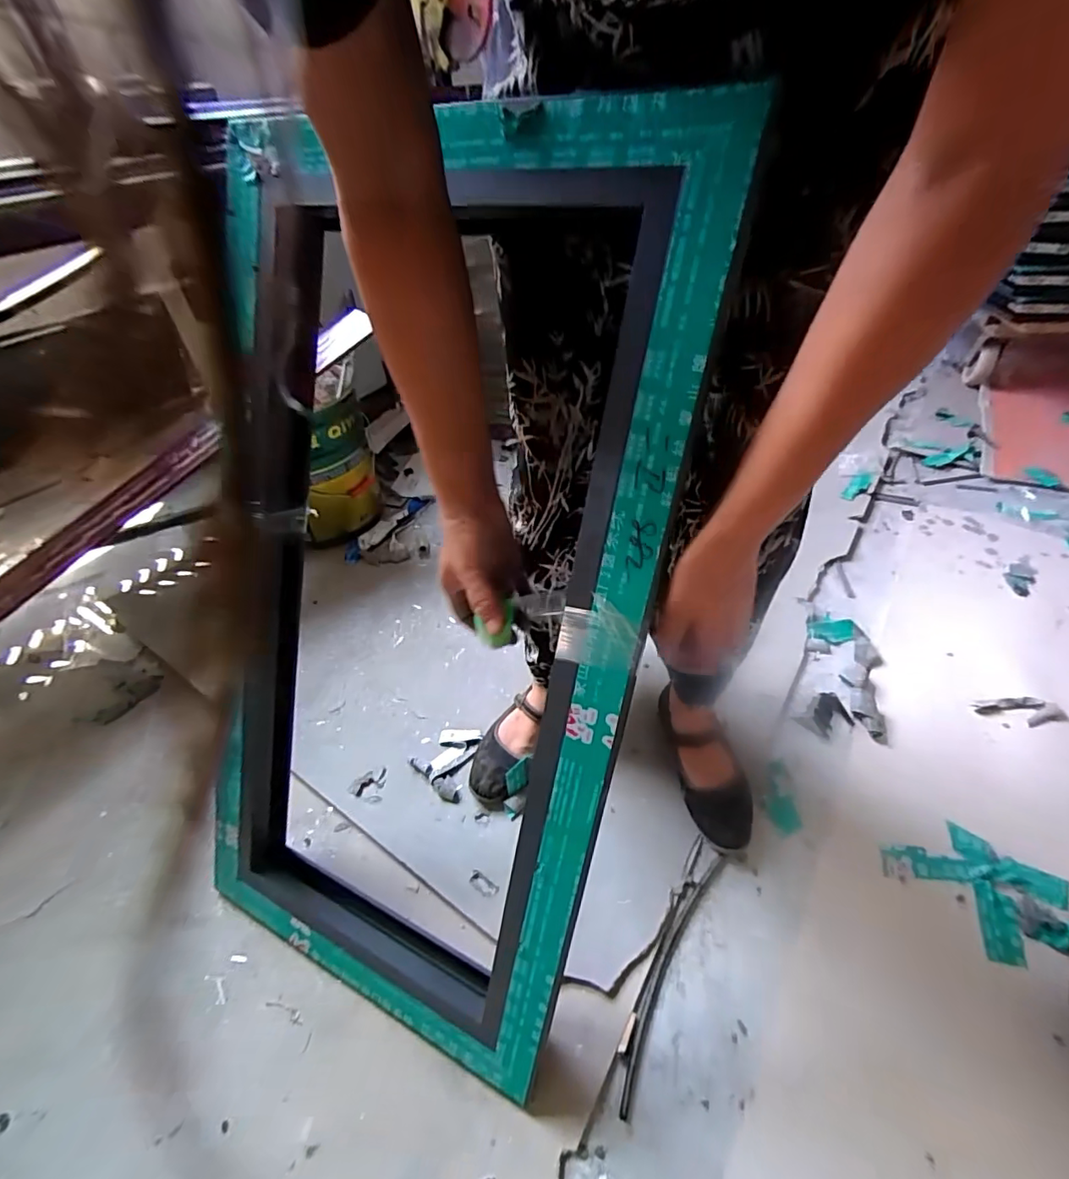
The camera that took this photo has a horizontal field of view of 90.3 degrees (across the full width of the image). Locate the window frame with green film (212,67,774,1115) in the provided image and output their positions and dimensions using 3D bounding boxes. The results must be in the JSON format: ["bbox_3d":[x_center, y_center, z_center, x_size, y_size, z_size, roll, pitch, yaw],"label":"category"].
[{"bbox_3d":[-0.130,0.049,0.544,0.489,0.873,0.101,17,16,26],"label":"window frame with green film"}]

